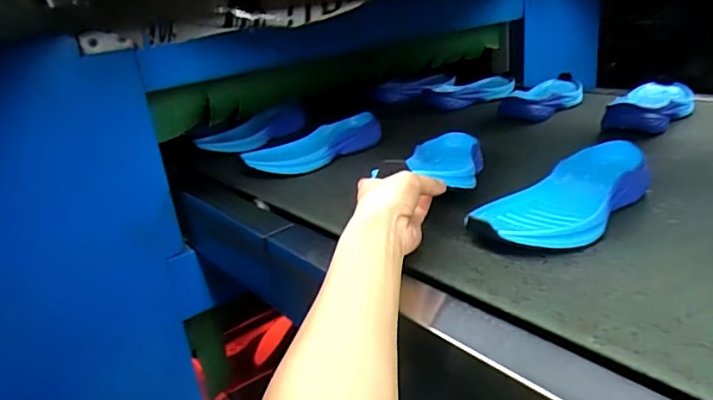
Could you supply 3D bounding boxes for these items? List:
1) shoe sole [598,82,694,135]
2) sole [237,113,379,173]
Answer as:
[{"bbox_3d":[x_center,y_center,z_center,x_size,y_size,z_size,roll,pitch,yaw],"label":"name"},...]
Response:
[{"bbox_3d":[0.452,-0.142,0.789,0.089,0.043,0.247,10,27,36],"label":"shoe sole"},{"bbox_3d":[-0.060,-0.085,0.788,0.087,0.039,0.231,15,30,43],"label":"sole"}]

